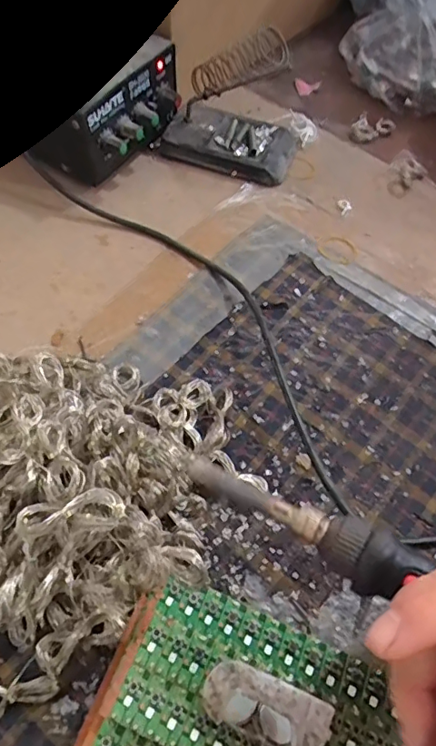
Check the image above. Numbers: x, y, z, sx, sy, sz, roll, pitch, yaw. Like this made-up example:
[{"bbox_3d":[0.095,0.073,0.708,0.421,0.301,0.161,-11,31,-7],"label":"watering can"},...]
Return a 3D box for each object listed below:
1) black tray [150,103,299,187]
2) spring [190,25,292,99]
[{"bbox_3d":[0.009,-0.197,0.442,0.109,0.020,0.061,19,60,9],"label":"black tray"},{"bbox_3d":[0.016,-0.239,0.397,0.082,0.025,0.024,-4,54,31],"label":"spring"}]

